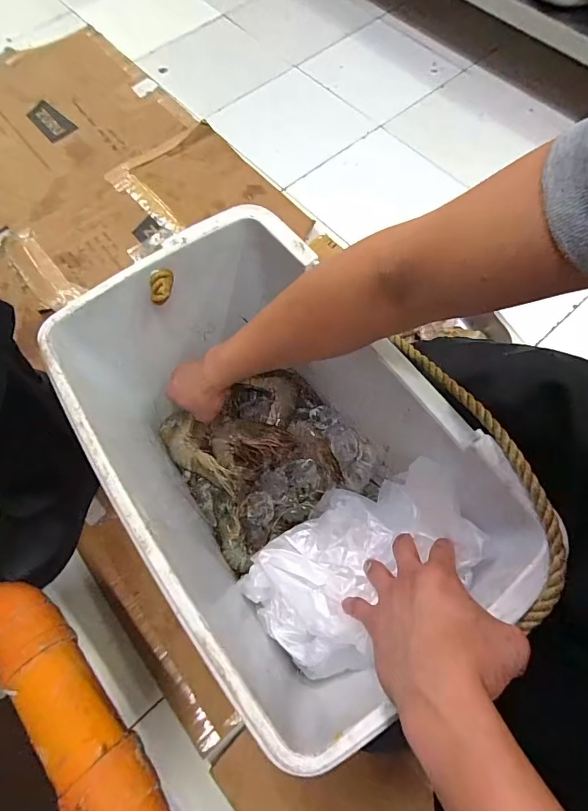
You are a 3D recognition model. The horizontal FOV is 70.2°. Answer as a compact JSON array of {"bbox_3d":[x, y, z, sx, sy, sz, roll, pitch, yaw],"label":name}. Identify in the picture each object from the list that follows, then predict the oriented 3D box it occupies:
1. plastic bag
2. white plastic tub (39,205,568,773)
[{"bbox_3d":[0.063,0.151,0.417,0.220,0.112,0.133,-35,72,-12],"label":"plastic bag"},{"bbox_3d":[-0.007,0.055,0.474,0.288,0.271,0.431,-34,71,-12],"label":"white plastic tub"}]

